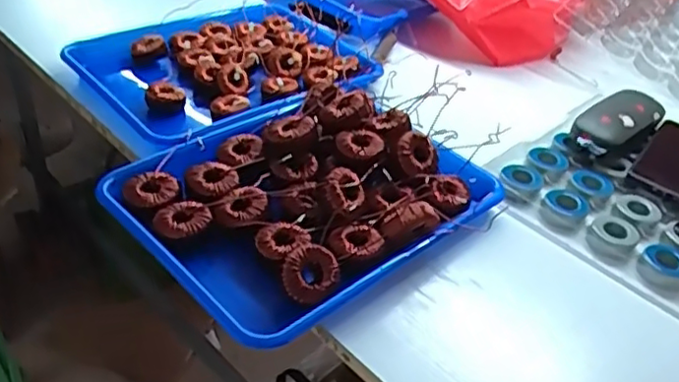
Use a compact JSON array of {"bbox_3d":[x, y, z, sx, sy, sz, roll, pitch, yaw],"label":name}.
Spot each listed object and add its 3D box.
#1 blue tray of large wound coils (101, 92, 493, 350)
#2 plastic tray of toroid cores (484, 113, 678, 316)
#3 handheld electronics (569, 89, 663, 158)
[{"bbox_3d":[-0.028,-0.009,0.618,0.323,0.063,0.250,-26,48,-36],"label":"blue tray of large wound coils"},{"bbox_3d":[0.353,0.004,0.713,0.287,0.032,0.299,34,44,30],"label":"plastic tray of toroid cores"},{"bbox_3d":[0.325,-0.080,0.756,0.138,0.037,0.062,-27,49,-37],"label":"handheld electronics"}]

